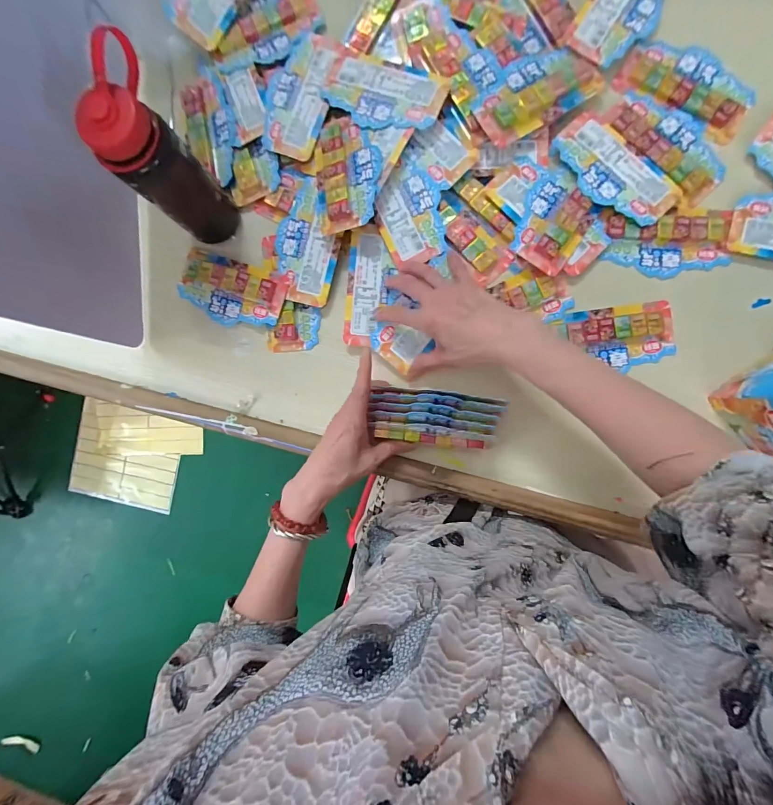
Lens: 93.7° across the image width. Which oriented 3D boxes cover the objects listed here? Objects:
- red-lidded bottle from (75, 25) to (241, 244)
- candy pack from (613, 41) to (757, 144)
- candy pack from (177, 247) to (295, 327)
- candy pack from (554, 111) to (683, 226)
[{"bbox_3d":[-0.219,-0.246,0.366,0.059,0.169,0.099,-14,90,6],"label":"red-lidded bottle"},{"bbox_3d":[0.340,-0.358,0.407,0.143,0.012,0.074,34,94,4],"label":"candy pack"},{"bbox_3d":[-0.193,-0.138,0.445,0.142,0.011,0.078,16,93,5],"label":"candy pack"},{"bbox_3d":[0.255,-0.259,0.406,0.073,0.007,0.145,-43,87,5],"label":"candy pack"}]

